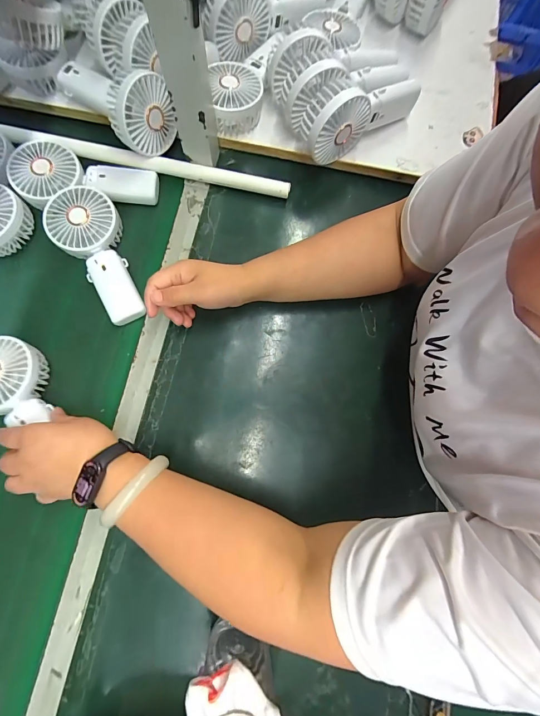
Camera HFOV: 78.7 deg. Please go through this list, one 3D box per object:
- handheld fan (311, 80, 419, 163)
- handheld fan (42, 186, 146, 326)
[{"bbox_3d":[0.125,-0.321,0.437,0.182,0.085,0.030,-34,79,-20],"label":"handheld fan"},{"bbox_3d":[-0.215,-0.138,0.429,0.089,0.044,0.185,-34,80,-8],"label":"handheld fan"}]

